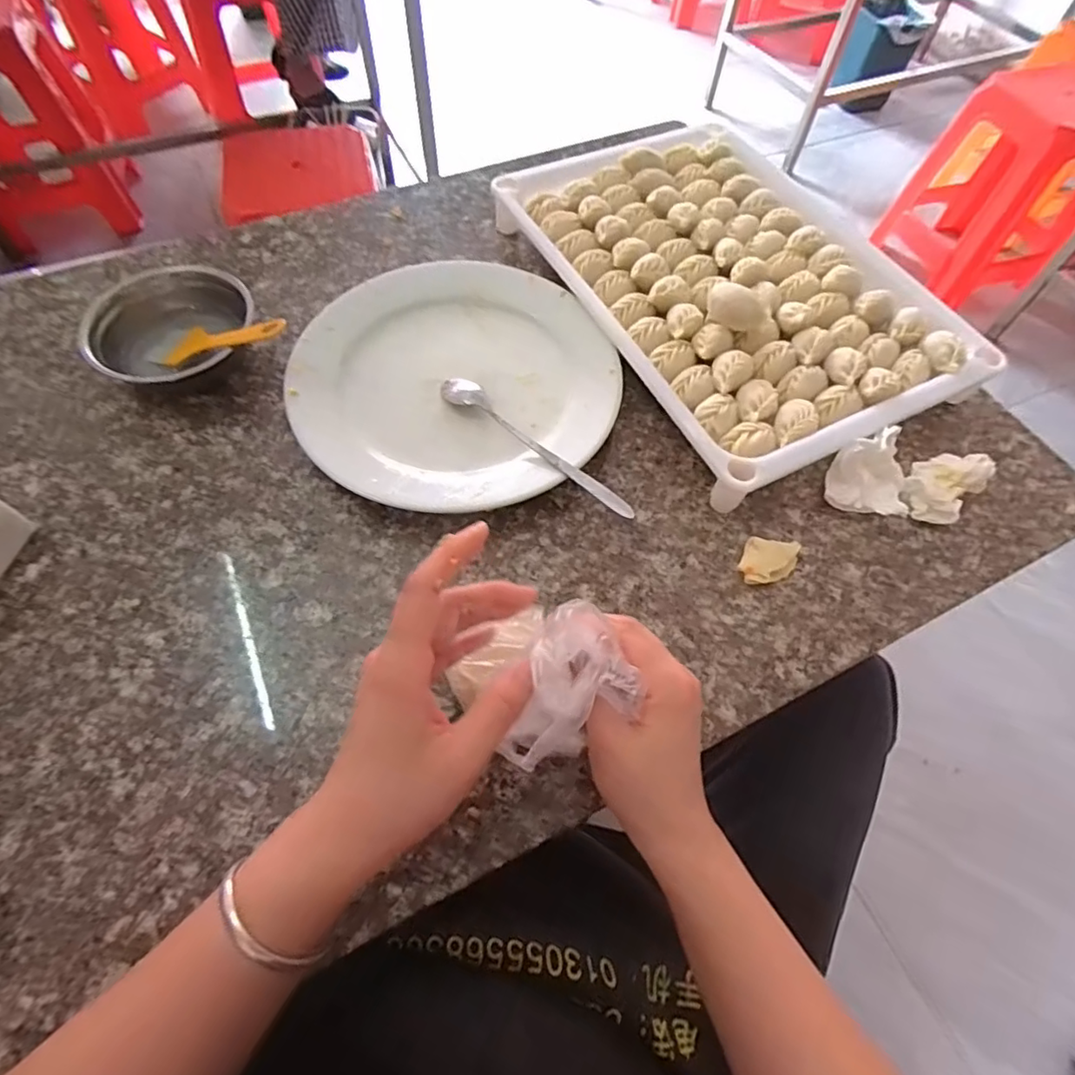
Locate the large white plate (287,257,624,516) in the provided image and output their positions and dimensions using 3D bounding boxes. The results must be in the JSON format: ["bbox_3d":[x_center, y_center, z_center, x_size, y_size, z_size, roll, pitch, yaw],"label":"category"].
[{"bbox_3d":[-0.066,-0.128,0.462,0.235,0.026,0.255,1,61,-2],"label":"large white plate"}]

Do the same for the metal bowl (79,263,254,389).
[{"bbox_3d":[-0.290,-0.165,0.468,0.120,0.055,0.120,1,61,-2],"label":"metal bowl"}]

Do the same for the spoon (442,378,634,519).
[{"bbox_3d":[-0.007,-0.067,0.419,0.027,0.017,0.182,-38,69,-20],"label":"spoon"}]

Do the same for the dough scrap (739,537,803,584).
[{"bbox_3d":[0.159,0.016,0.400,0.039,0.010,0.031,7,61,1],"label":"dough scrap"}]

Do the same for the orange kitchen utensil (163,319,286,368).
[{"bbox_3d":[-0.235,-0.150,0.442,0.121,0.012,0.031,-2,58,24],"label":"orange kitchen utensil"}]

